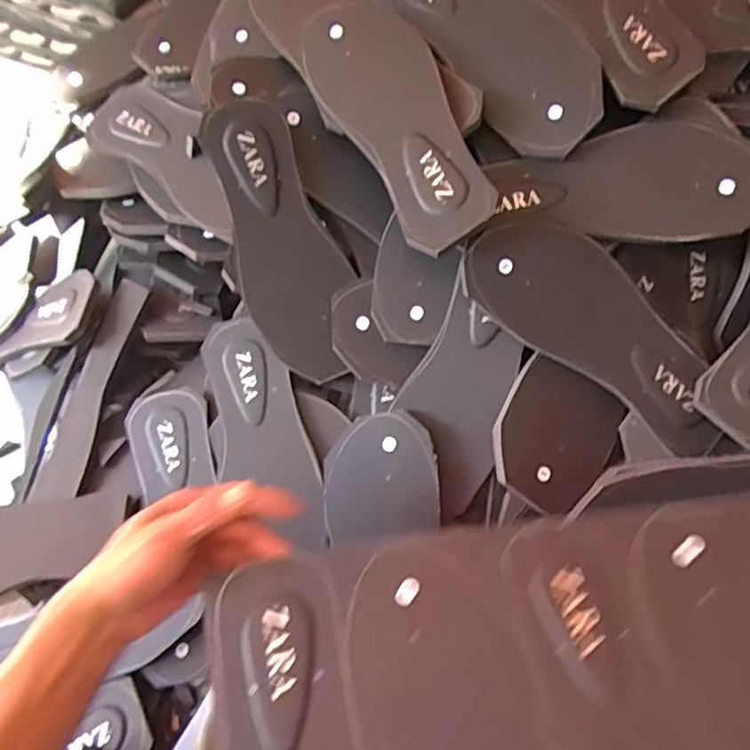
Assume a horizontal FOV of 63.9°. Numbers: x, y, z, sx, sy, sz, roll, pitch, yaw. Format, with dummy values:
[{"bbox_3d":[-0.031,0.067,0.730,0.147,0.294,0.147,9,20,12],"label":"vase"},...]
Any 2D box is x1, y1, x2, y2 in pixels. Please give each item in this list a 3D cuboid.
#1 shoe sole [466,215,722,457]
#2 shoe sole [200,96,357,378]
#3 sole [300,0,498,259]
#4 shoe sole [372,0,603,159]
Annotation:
[{"bbox_3d":[0.188,-0.039,0.493,0.245,0.013,0.092,36,94,-4],"label":"shoe sole"},{"bbox_3d":[-0.079,-0.115,0.529,0.089,0.013,0.242,-18,100,-7],"label":"shoe sole"},{"bbox_3d":[0.019,-0.219,0.500,0.095,0.009,0.252,-31,73,5],"label":"sole"},{"bbox_3d":[0.094,-0.295,0.514,0.097,0.012,0.247,-42,82,2],"label":"shoe sole"}]

